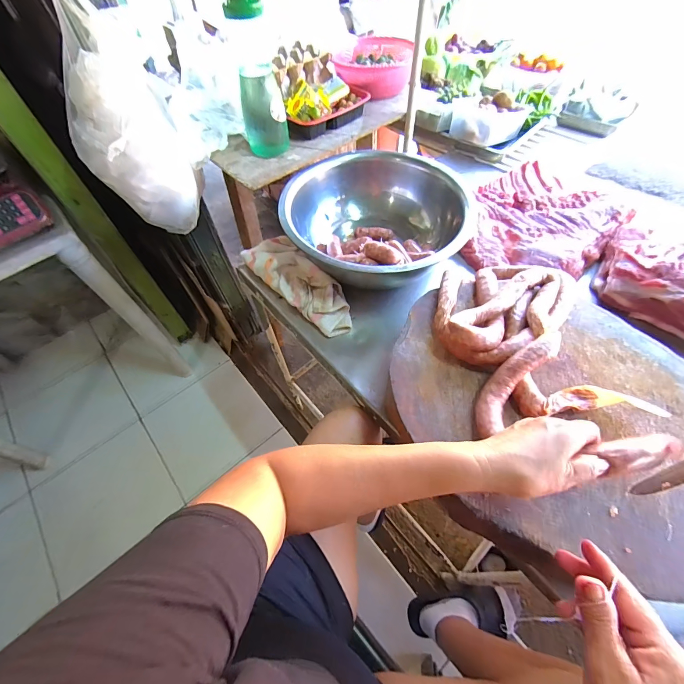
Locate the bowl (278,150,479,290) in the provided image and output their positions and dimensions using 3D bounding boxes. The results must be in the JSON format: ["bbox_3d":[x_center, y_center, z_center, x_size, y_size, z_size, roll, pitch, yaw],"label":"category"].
[{"bbox_3d":[0.062,-0.240,0.685,0.327,0.140,0.318,-2,57,3],"label":"bowl"}]

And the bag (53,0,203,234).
[{"bbox_3d":[-0.422,-0.443,0.653,0.160,0.458,0.191,-2,35,31],"label":"bag"}]

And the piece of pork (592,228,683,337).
[{"bbox_3d":[0.617,-0.118,0.626,0.218,0.075,0.200,29,64,21],"label":"piece of pork"}]

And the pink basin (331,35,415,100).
[{"bbox_3d":[0.084,-0.732,0.896,0.165,0.069,0.211,16,60,14],"label":"pink basin"}]

